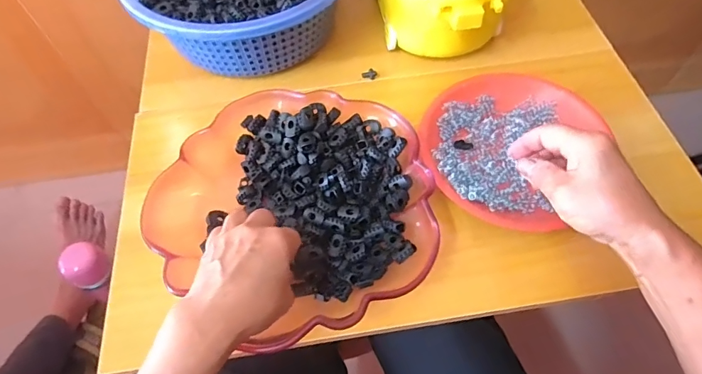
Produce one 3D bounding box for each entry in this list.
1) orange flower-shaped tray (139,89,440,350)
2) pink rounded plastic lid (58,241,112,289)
[{"bbox_3d":[-0.047,0.019,0.405,0.252,0.049,0.246,24,63,16],"label":"orange flower-shaped tray"},{"bbox_3d":[-0.412,0.122,0.678,0.058,0.050,0.060,-1,59,2],"label":"pink rounded plastic lid"}]

